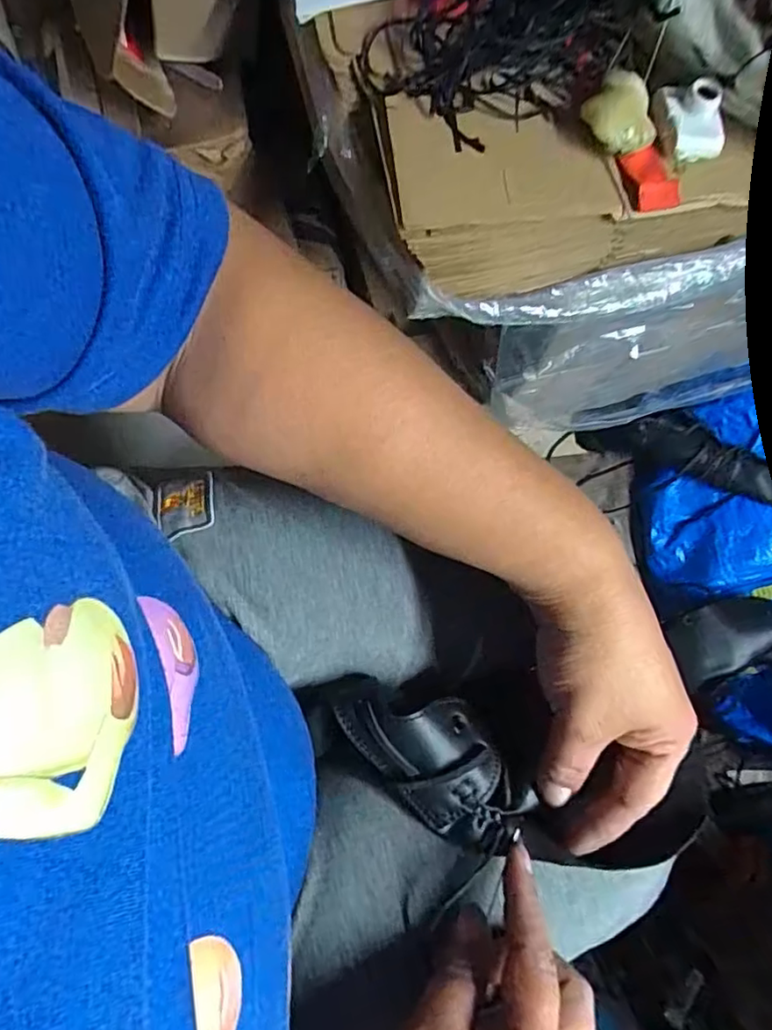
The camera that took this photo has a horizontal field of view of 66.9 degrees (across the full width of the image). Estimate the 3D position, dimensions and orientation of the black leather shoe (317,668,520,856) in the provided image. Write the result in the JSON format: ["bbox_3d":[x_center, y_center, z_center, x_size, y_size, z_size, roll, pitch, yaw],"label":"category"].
[{"bbox_3d":[0.019,0.120,0.300,0.059,0.052,0.109,-41,82,-8],"label":"black leather shoe"}]

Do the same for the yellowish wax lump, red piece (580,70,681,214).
[{"bbox_3d":[0.139,-0.205,0.325,0.029,0.020,0.074,-34,105,8],"label":"yellowish wax lump, red piece"}]

